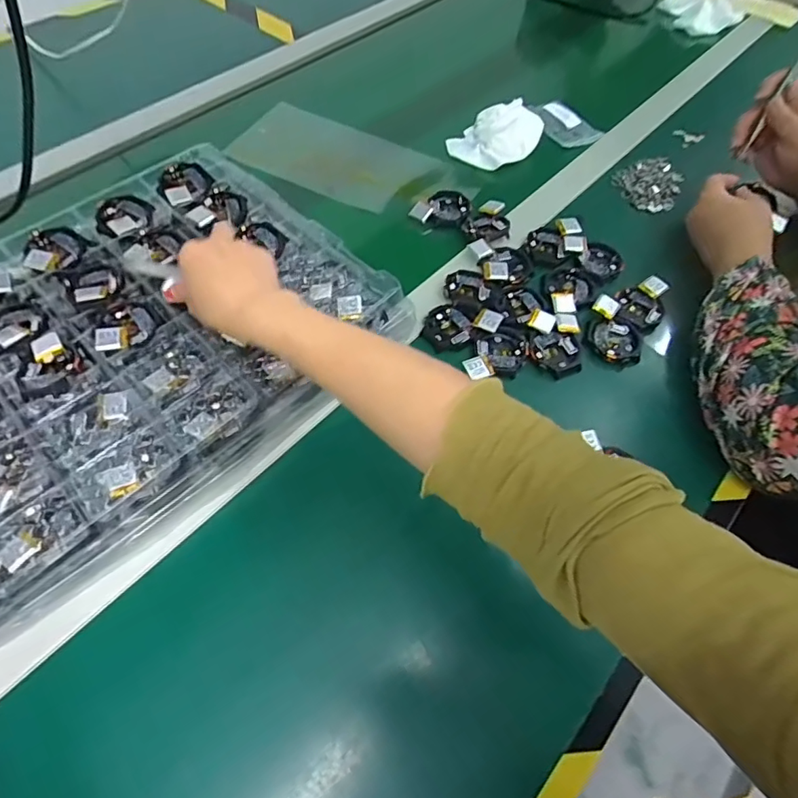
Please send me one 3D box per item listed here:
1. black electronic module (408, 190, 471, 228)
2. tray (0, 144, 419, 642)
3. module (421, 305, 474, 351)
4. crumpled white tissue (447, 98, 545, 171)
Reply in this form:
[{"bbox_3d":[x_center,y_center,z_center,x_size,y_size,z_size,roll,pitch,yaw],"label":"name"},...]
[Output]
[{"bbox_3d":[0.046,-0.211,0.580,0.063,0.018,0.044,4,59,0],"label":"black electronic module"},{"bbox_3d":[-0.241,-0.041,0.436,0.427,0.047,0.304,-40,68,-22],"label":"tray"},{"bbox_3d":[0.045,-0.067,0.488,0.045,0.013,0.043,-1,59,-3],"label":"module"},{"bbox_3d":[0.119,-0.323,0.634,0.107,0.037,0.084,-26,63,-17],"label":"crumpled white tissue"}]

